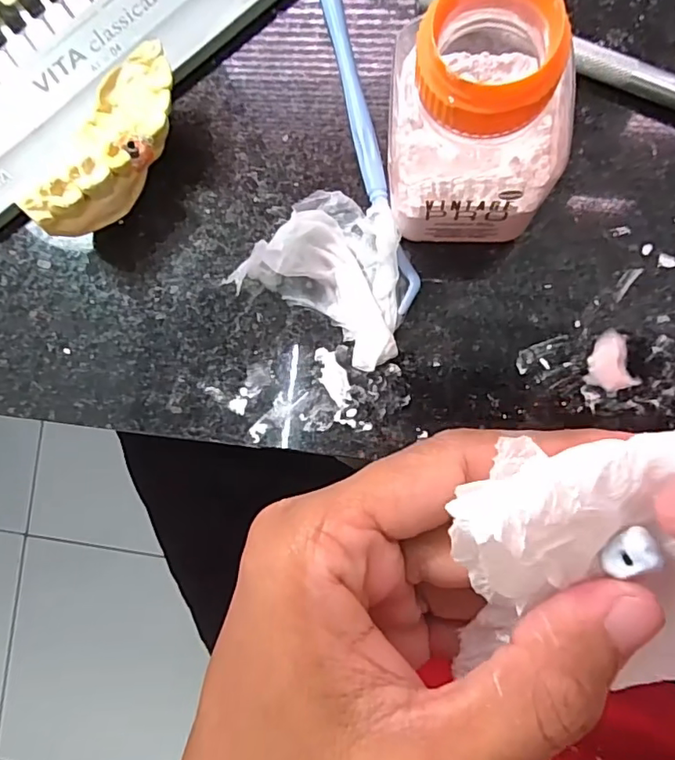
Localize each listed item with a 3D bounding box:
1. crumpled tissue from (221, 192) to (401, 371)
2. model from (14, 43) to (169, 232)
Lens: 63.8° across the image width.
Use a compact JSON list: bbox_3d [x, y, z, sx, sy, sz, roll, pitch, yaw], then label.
[{"bbox_3d":[-0.002,-0.035,0.165,0.054,0.015,0.044,27,90,7],"label":"crumpled tissue"},{"bbox_3d":[-0.070,-0.072,0.166,0.024,0.025,0.061,37,92,7],"label":"model"}]

